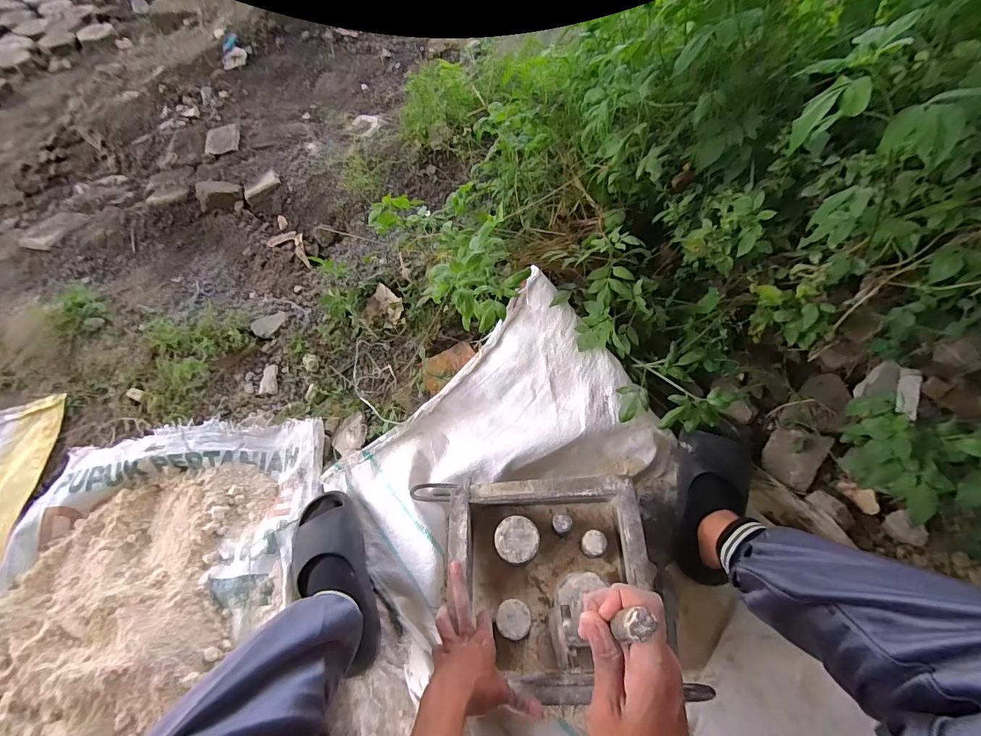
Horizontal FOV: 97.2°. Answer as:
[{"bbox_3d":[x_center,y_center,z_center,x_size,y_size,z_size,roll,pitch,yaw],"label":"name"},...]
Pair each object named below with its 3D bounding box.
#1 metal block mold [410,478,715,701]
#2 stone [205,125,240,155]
[{"bbox_3d":[0.050,0.271,0.558,0.311,0.078,0.241,0,60,5],"label":"metal block mold"},{"bbox_3d":[-0.800,-0.685,1.293,0.091,0.016,0.115,-10,70,-13],"label":"stone"}]

